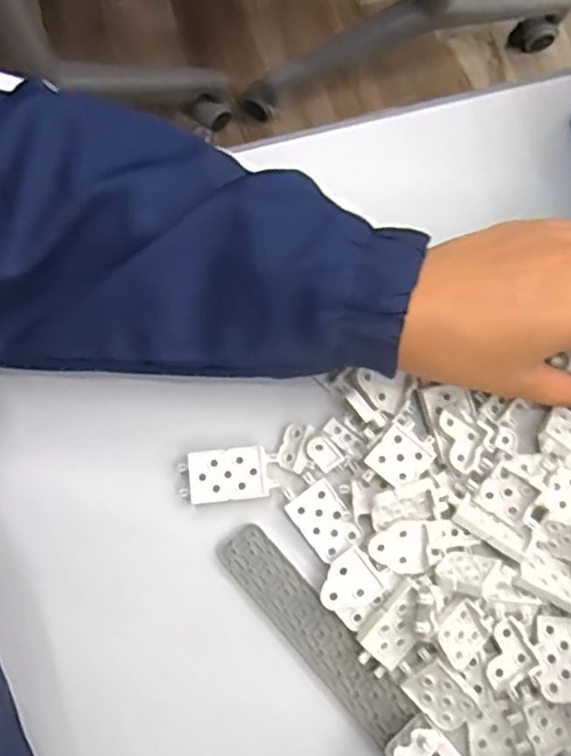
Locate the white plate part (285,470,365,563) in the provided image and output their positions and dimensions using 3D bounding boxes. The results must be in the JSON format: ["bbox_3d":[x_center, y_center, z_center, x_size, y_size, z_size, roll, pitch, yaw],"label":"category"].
[{"bbox_3d":[0.018,0.070,0.345,0.025,0.008,0.040,-34,81,-6],"label":"white plate part"}]

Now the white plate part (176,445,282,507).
[{"bbox_3d":[-0.029,0.050,0.351,0.048,0.014,0.025,-6,79,-1],"label":"white plate part"}]

